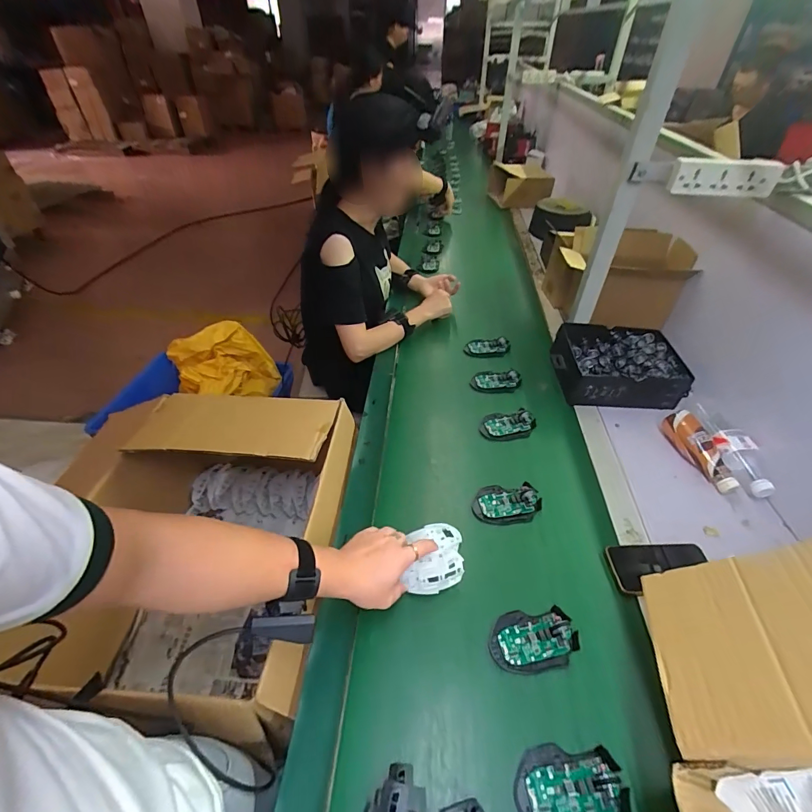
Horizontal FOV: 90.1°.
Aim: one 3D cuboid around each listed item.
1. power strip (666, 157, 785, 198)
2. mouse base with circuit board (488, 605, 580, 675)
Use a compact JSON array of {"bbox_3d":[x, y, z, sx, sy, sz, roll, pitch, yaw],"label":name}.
[{"bbox_3d":[0.544,-0.390,0.693,0.164,0.056,0.029,4,41,3],"label":"power strip"},{"bbox_3d":[0.169,0.312,0.541,0.113,0.029,0.069,-2,41,-5],"label":"mouse base with circuit board"}]

